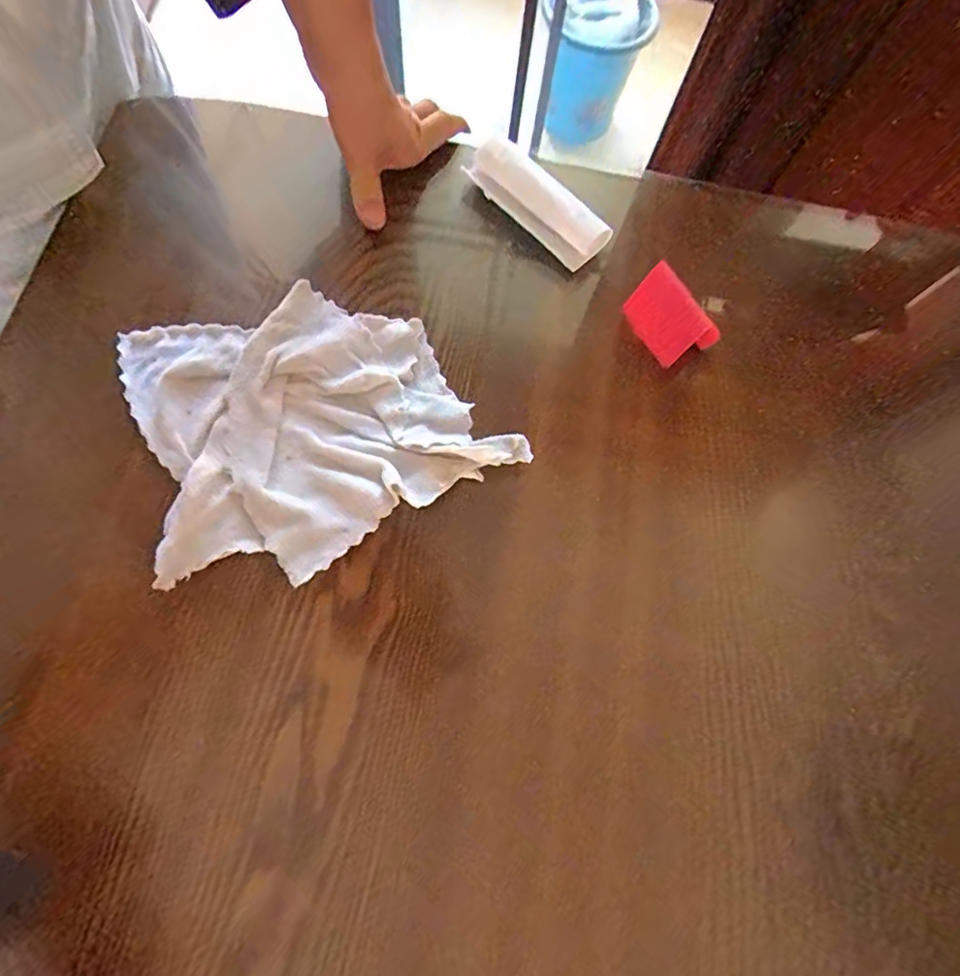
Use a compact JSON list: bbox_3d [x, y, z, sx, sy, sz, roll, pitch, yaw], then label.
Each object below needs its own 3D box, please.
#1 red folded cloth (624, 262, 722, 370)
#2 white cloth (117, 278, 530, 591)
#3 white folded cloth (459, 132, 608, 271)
[{"bbox_3d":[0.149,-0.133,0.436,0.004,0.088,0.077,-34,79,-12],"label":"red folded cloth"},{"bbox_3d":[-0.116,-0.051,0.371,0.219,0.022,0.192,-23,77,-10],"label":"white cloth"},{"bbox_3d":[0.045,-0.226,0.427,0.123,0.032,0.041,42,76,8],"label":"white folded cloth"}]

